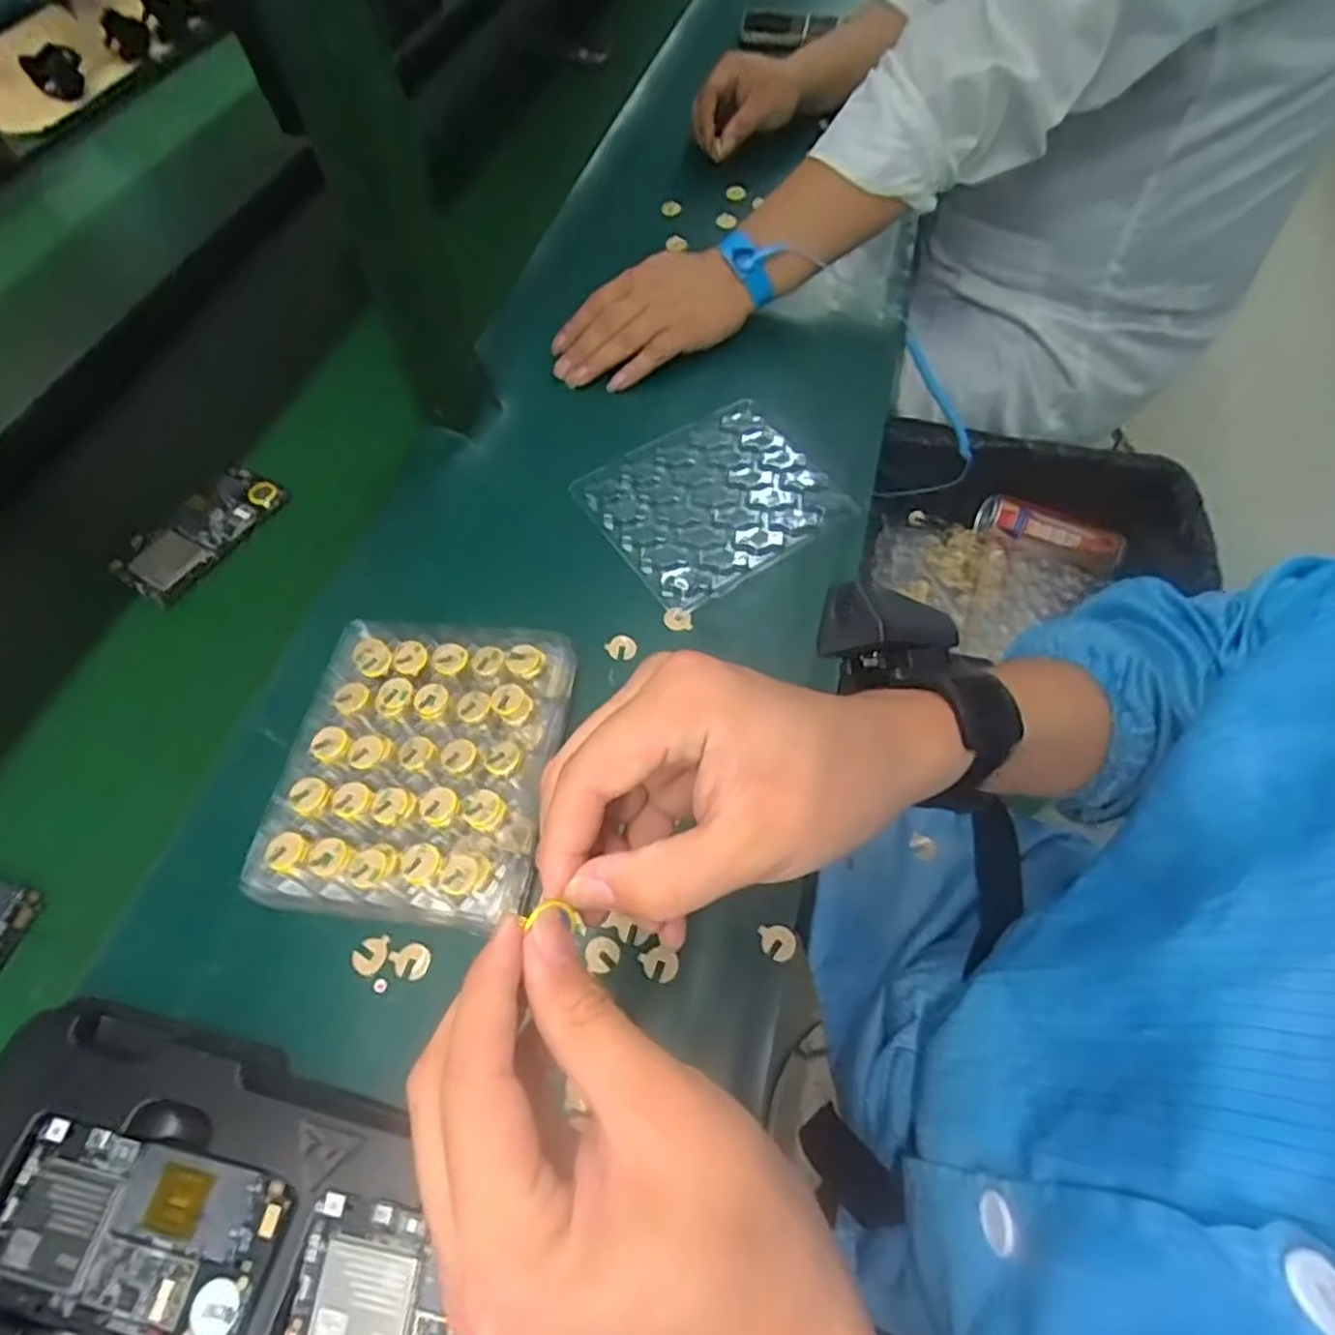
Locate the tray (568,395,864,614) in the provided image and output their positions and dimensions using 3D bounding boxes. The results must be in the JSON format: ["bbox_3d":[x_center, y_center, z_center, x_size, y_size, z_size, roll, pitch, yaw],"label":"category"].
[{"bbox_3d":[0.035,-0.125,0.541,0.161,0.012,0.141,-31,63,-15],"label":"tray"}]

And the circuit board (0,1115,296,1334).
[{"bbox_3d":[-0.230,0.243,0.317,0.125,0.004,0.064,11,61,8],"label":"circuit board"}]

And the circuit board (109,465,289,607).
[{"bbox_3d":[-0.348,-0.103,0.551,0.058,0.013,0.123,26,64,16],"label":"circuit board"}]

